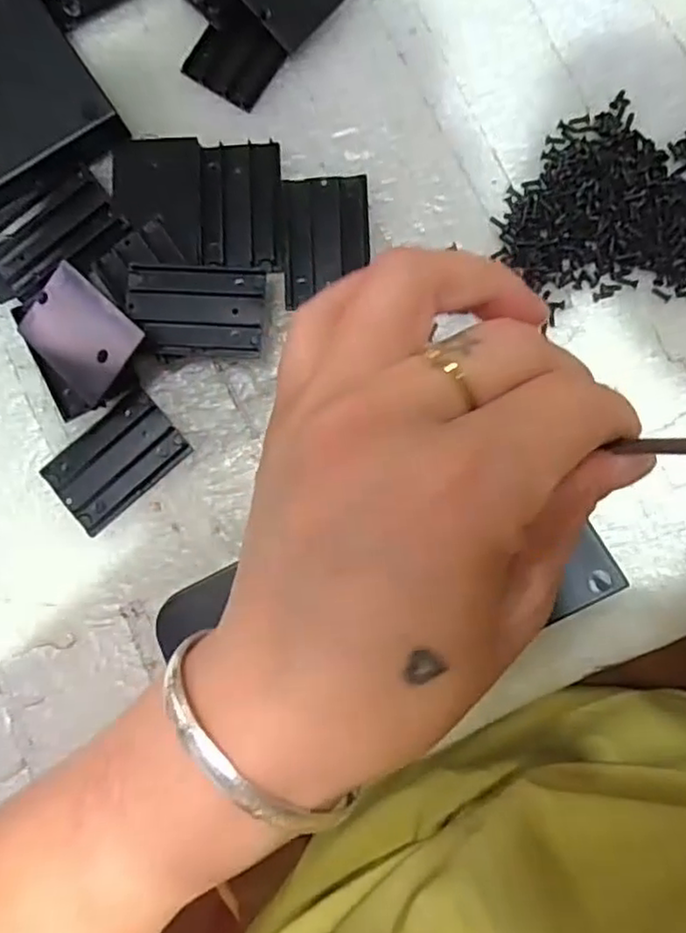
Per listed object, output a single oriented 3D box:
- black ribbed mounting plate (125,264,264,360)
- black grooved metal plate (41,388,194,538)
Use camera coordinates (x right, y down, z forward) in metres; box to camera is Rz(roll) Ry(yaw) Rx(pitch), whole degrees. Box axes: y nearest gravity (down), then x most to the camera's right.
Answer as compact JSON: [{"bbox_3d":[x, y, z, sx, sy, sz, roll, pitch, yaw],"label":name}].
[{"bbox_3d":[-0.058,-0.062,0.261,0.053,0.012,0.036,3,87,4],"label":"black ribbed mounting plate"},{"bbox_3d":[-0.093,-0.002,0.268,0.055,0.004,0.034,-42,86,1],"label":"black grooved metal plate"}]

